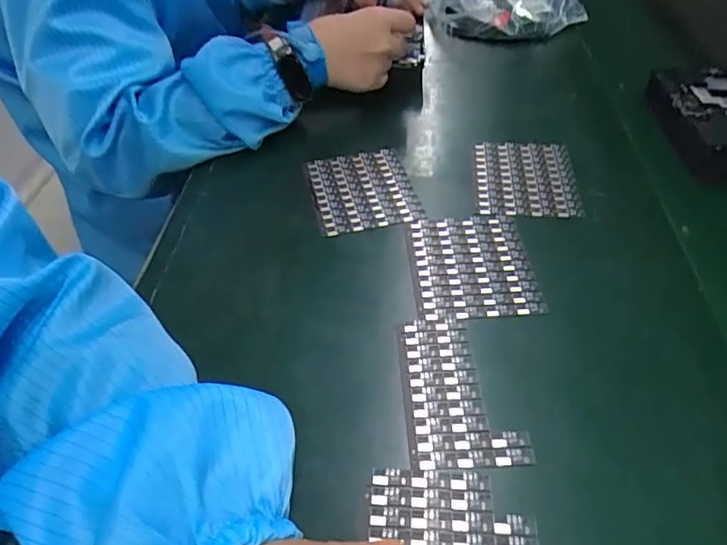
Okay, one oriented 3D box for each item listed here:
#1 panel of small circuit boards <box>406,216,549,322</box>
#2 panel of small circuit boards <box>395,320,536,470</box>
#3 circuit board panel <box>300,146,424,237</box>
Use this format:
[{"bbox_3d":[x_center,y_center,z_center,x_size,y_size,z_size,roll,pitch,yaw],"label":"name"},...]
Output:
[{"bbox_3d":[0.077,-0.006,0.395,0.084,0.004,0.102,-3,45,0],"label":"panel of small circuit boards"},{"bbox_3d":[0.055,0.067,0.321,0.062,0.004,0.098,-4,45,-1],"label":"panel of small circuit boards"},{"bbox_3d":[-0.001,-0.069,0.460,0.083,0.005,0.093,-11,48,-7],"label":"circuit board panel"}]

